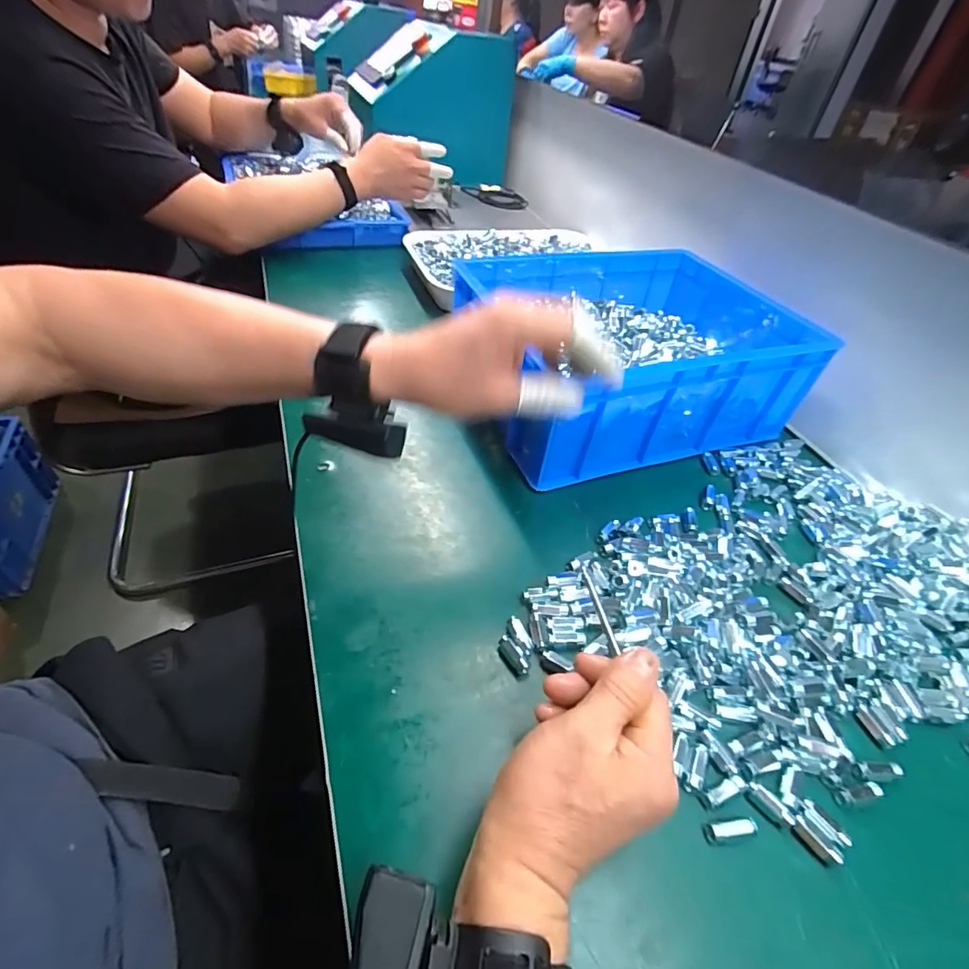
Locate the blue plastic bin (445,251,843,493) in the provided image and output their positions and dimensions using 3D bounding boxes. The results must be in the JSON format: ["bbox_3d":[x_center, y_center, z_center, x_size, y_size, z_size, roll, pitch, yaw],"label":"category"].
[{"bbox_3d":[0.174,-0.165,0.574,0.358,0.119,0.279,-11,49,-17],"label":"blue plastic bin"}]

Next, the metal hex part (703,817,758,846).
[{"bbox_3d":[0.146,0.204,0.291,0.032,0.007,0.009,-4,47,-11],"label":"metal hex part"}]

